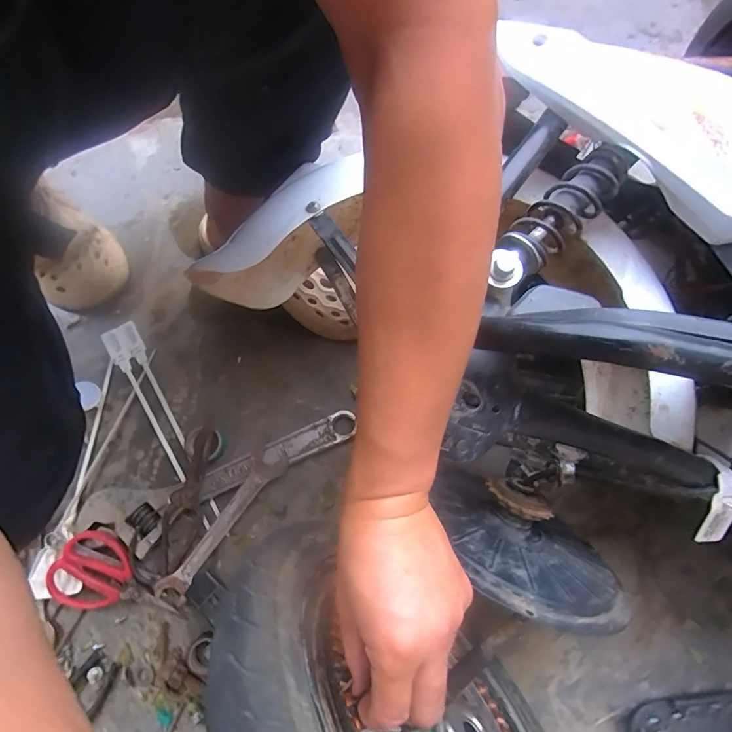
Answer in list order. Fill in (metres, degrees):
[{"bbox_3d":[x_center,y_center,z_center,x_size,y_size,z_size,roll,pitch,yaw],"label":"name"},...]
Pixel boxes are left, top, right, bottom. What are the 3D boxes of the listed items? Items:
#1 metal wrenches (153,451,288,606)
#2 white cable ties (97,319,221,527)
[{"bbox_3d":[-0.175,0.192,0.519,0.036,0.022,0.210,36,79,10],"label":"metal wrenches"},{"bbox_3d":[-0.271,0.070,0.571,0.042,0.012,0.299,-32,77,-7],"label":"white cable ties"}]

